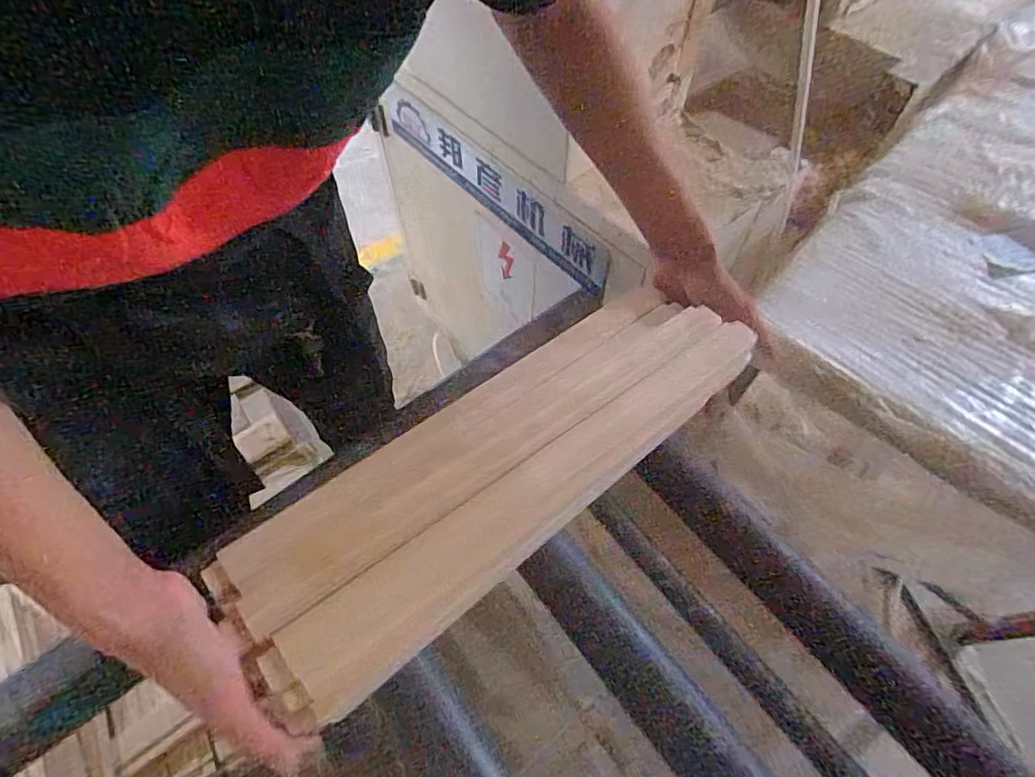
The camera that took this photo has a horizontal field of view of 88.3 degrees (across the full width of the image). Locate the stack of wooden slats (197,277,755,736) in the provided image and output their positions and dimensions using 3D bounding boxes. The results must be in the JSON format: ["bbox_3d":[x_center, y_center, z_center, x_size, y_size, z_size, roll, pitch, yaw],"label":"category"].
[{"bbox_3d":[-0.008,0.057,0.418,0.417,0.069,0.131,-34,64,-17],"label":"stack of wooden slats"}]

